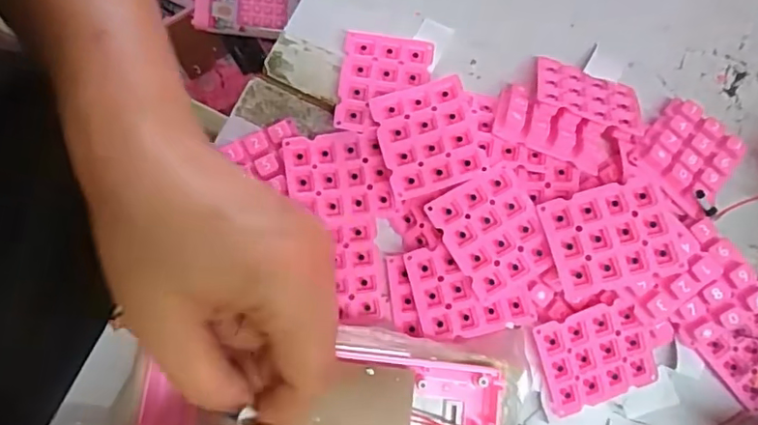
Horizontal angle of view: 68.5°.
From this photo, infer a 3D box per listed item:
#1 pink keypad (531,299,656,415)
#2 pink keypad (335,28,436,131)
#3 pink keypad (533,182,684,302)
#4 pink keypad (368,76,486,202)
[{"bbox_3d":[0.113,0.075,0.293,0.058,0.008,0.050,-18,96,-5],"label":"pink keypad"},{"bbox_3d":[0.003,-0.072,0.318,0.050,0.011,0.059,7,78,0],"label":"pink keypad"},{"bbox_3d":[0.116,0.012,0.279,0.059,0.006,0.050,-19,80,7],"label":"pink keypad"},{"bbox_3d":[0.026,-0.040,0.295,0.049,0.004,0.059,-17,72,6],"label":"pink keypad"}]

